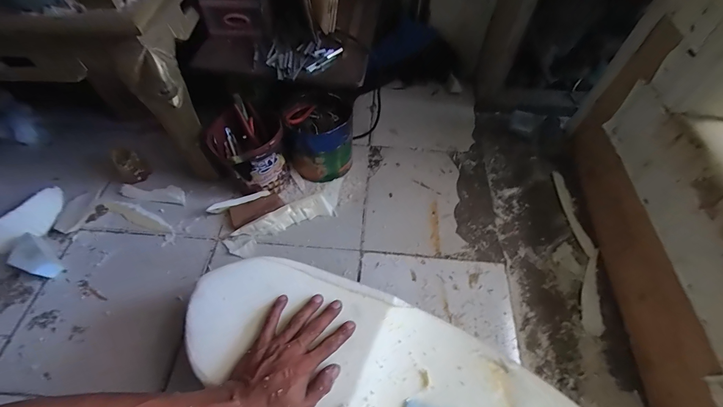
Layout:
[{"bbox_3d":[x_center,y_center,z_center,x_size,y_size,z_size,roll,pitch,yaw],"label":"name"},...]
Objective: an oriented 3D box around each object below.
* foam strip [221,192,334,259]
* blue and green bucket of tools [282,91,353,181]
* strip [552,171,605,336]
[{"bbox_3d":[-0.170,0.040,0.702,0.240,0.037,0.058,-26,60,-17],"label":"foam strip"},{"bbox_3d":[-0.092,-0.152,0.758,0.136,0.160,0.145,0,56,-1],"label":"blue and green bucket of tools"},{"bbox_3d":[0.470,0.086,0.710,0.053,0.008,0.377,8,56,4],"label":"strip"}]

